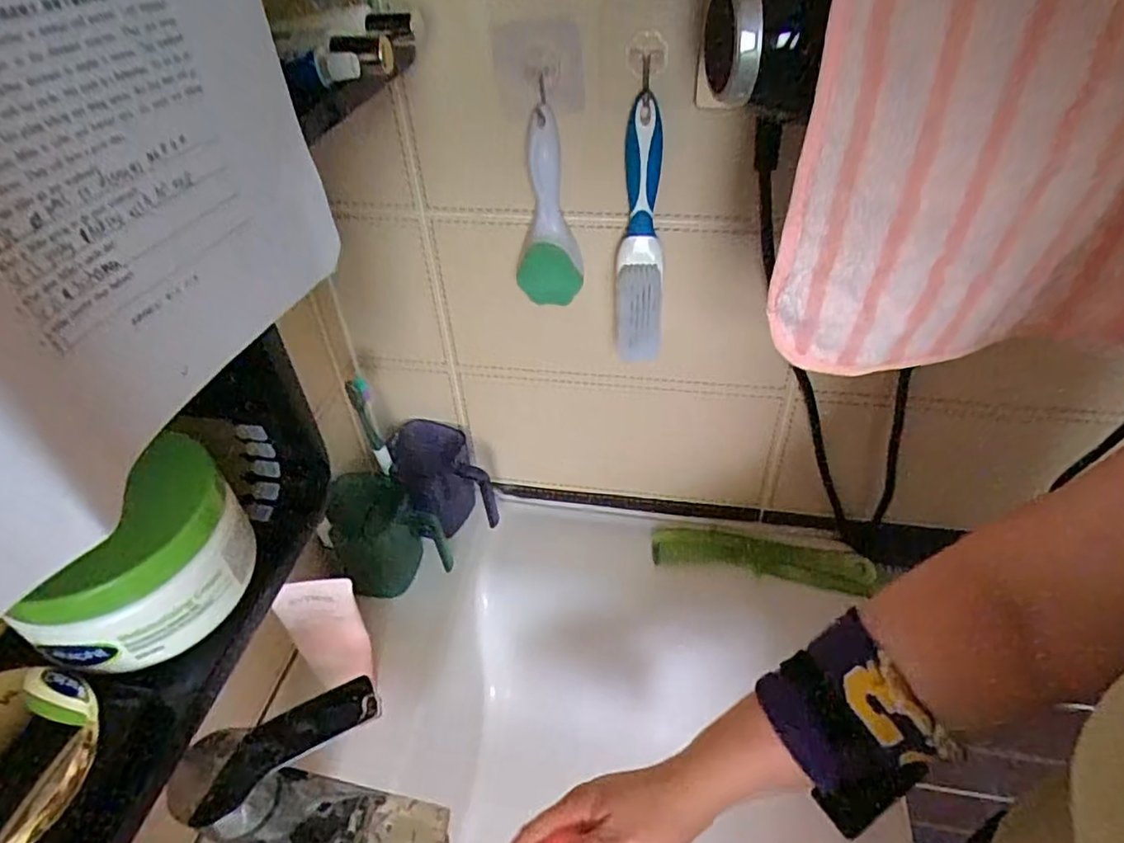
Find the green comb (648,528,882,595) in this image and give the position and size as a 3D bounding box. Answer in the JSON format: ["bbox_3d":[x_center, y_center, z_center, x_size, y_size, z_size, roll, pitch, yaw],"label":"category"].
[{"bbox_3d":[0.194,0.131,0.636,0.204,0.011,0.051,8,41,10],"label":"green comb"}]

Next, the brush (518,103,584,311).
[{"bbox_3d":[-0.010,-0.151,0.472,0.046,0.135,0.031,-3,41,-3],"label":"brush"}]

